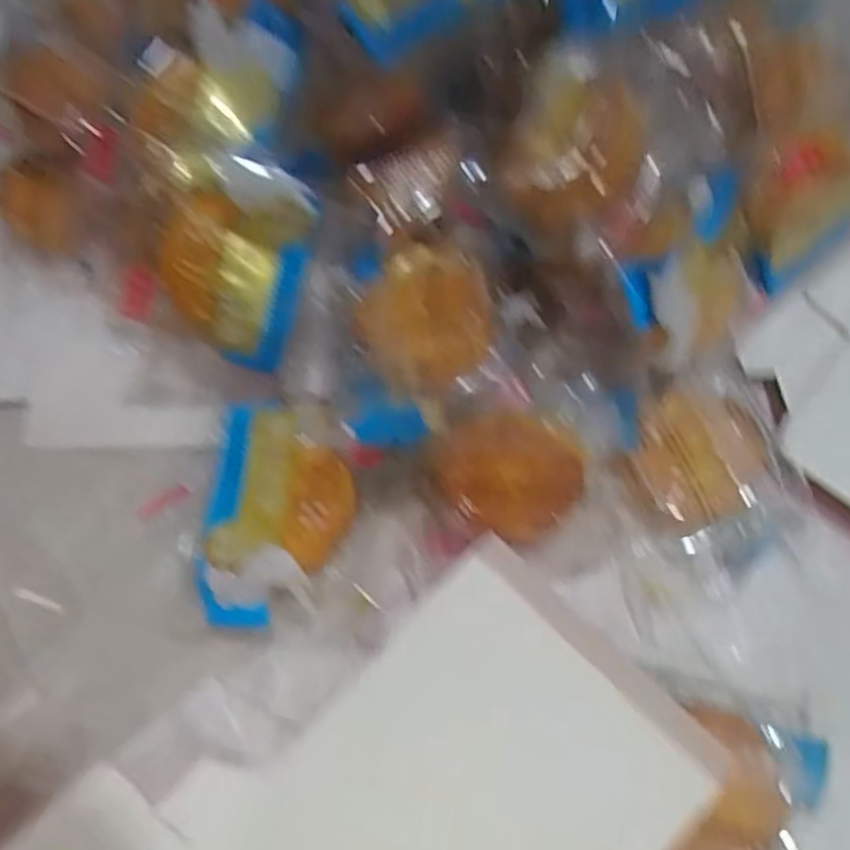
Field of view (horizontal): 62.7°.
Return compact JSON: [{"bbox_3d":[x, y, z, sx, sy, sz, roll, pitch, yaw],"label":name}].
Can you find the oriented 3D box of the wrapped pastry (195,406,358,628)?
[{"bbox_3d":[-0.066,0.043,0.325,0.063,0.039,0.100,3,66,5],"label":"wrapped pastry"}]

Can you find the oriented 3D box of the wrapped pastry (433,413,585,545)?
[{"bbox_3d":[0.040,0.019,0.315,0.060,0.026,0.054,28,106,9],"label":"wrapped pastry"}]

